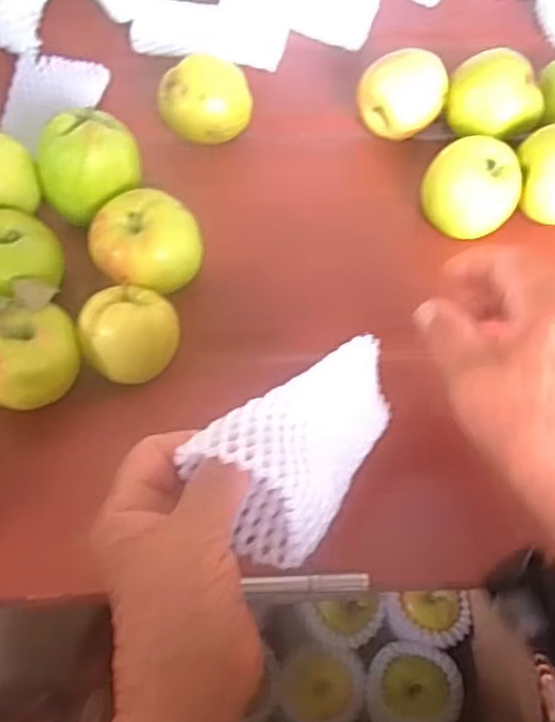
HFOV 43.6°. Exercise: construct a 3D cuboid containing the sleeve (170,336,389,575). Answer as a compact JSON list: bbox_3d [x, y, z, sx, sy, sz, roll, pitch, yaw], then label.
[{"bbox_3d":[0.014,0.033,0.313,0.059,0.042,0.118,32,37,14],"label":"sleeve"}]

